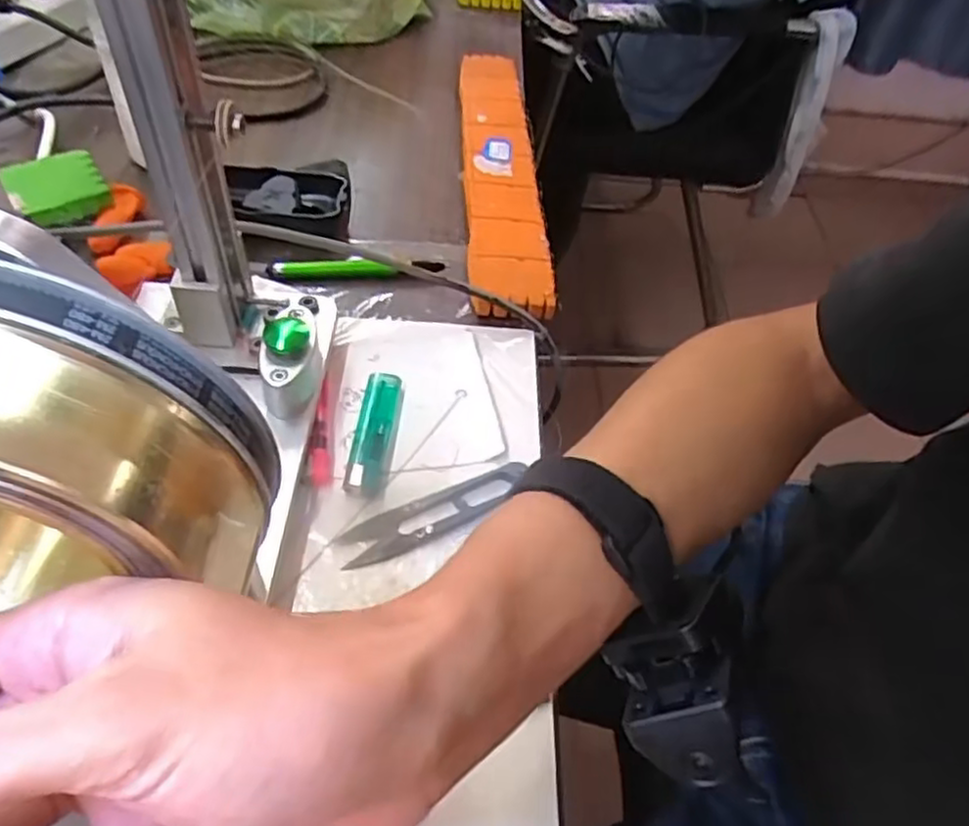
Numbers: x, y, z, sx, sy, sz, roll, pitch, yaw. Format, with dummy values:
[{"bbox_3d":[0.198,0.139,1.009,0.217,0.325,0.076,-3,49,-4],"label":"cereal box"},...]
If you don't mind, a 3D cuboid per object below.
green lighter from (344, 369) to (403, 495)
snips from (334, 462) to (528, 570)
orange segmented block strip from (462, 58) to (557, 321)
[{"bbox_3d":[-0.059,0.011,0.385,0.021,0.010,0.079,6,50,-1],"label":"green lighter"},{"bbox_3d":[-0.024,0.049,0.357,0.100,0.008,0.023,-19,55,-21],"label":"snips"},{"bbox_3d":[0.012,-0.194,0.561,0.057,0.021,0.330,1,50,-5],"label":"orange segmented block strip"}]

